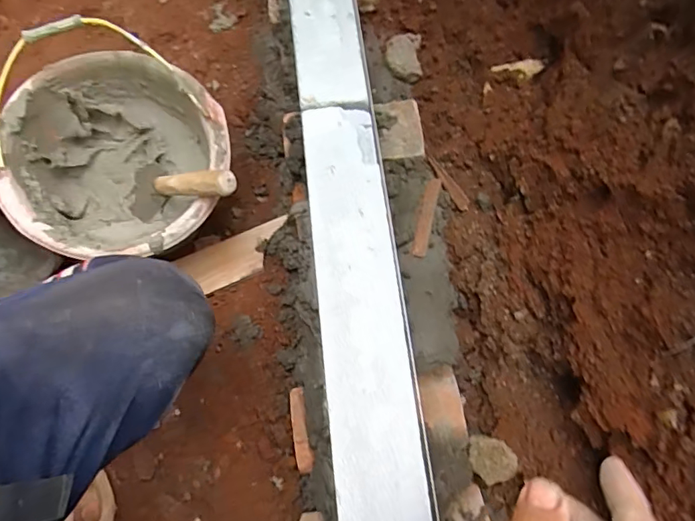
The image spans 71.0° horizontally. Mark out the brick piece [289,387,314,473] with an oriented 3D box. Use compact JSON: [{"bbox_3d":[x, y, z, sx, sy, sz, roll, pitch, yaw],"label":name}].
[{"bbox_3d":[-0.063,0.223,0.644,0.022,0.023,0.103,-10,70,-5],"label":"brick piece"}]

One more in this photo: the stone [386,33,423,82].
[{"bbox_3d":[0.097,-0.357,0.848,0.061,0.028,0.094,0,70,-1],"label":"stone"}]

